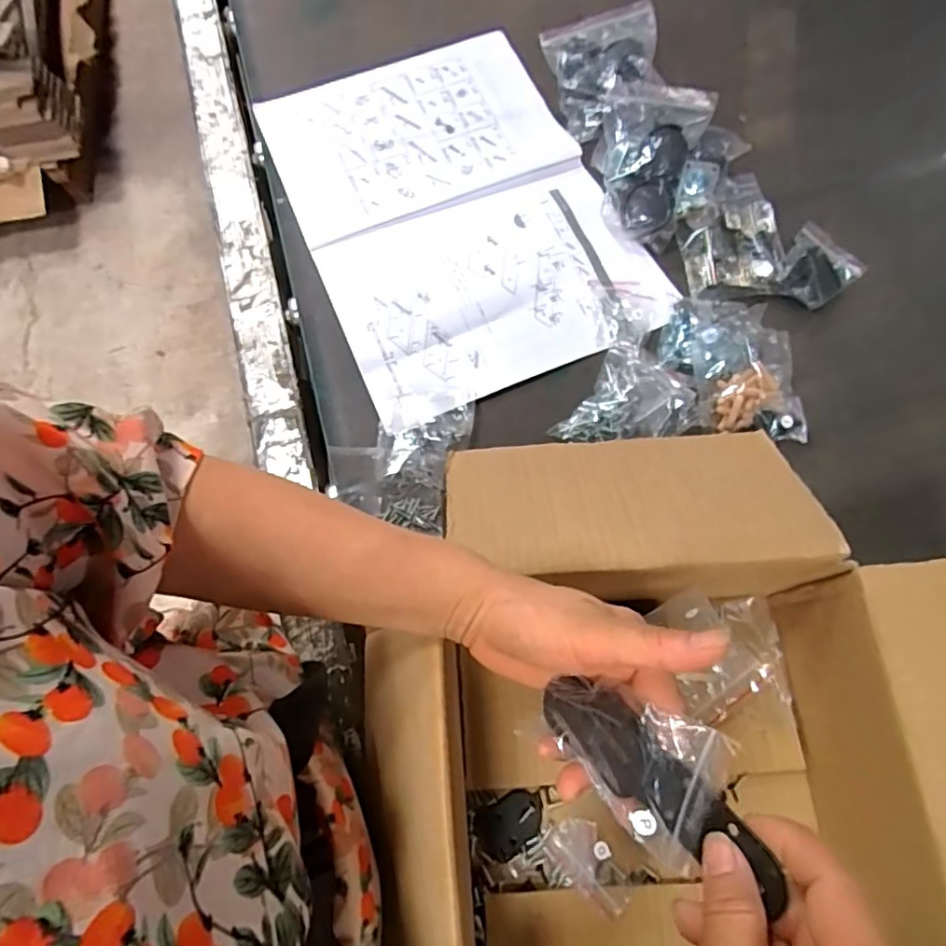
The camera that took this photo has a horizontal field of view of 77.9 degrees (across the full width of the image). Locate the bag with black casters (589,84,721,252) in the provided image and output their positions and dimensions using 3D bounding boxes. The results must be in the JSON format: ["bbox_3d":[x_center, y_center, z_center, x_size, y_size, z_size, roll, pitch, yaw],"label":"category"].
[{"bbox_3d":[0.155,-0.286,0.542,0.096,0.073,0.115,19,71,6],"label":"bag with black casters"}]

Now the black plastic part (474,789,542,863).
[{"bbox_3d":[0.026,0.239,0.397,0.048,0.004,0.034,-24,72,-9],"label":"black plastic part"}]

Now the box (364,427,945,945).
[{"bbox_3d":[0.125,0.171,0.339,0.372,0.156,0.415,-6,70,-3],"label":"box"}]

